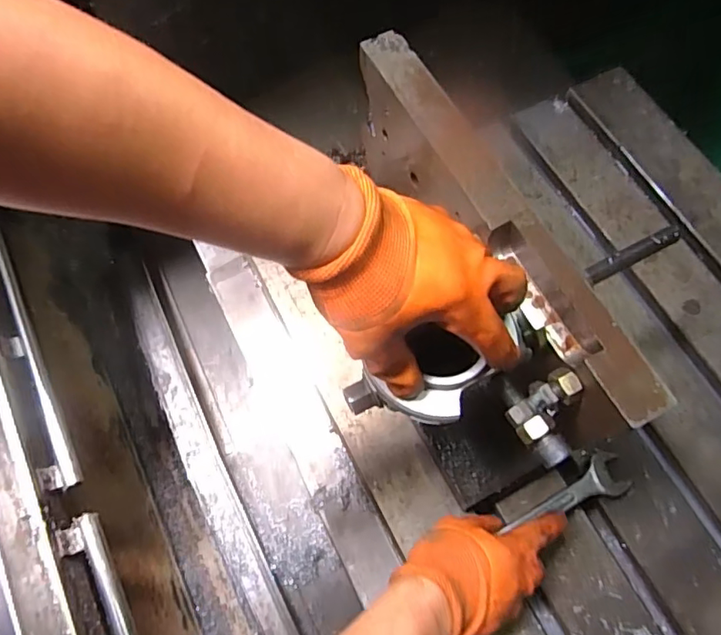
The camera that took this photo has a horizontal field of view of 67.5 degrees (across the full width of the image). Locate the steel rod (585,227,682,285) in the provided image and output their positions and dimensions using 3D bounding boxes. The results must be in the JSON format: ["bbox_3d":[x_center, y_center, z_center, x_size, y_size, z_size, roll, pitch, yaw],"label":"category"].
[{"bbox_3d":[0.234,-0.053,0.463,0.088,0.018,0.013,-24,70,-8],"label":"steel rod"}]

